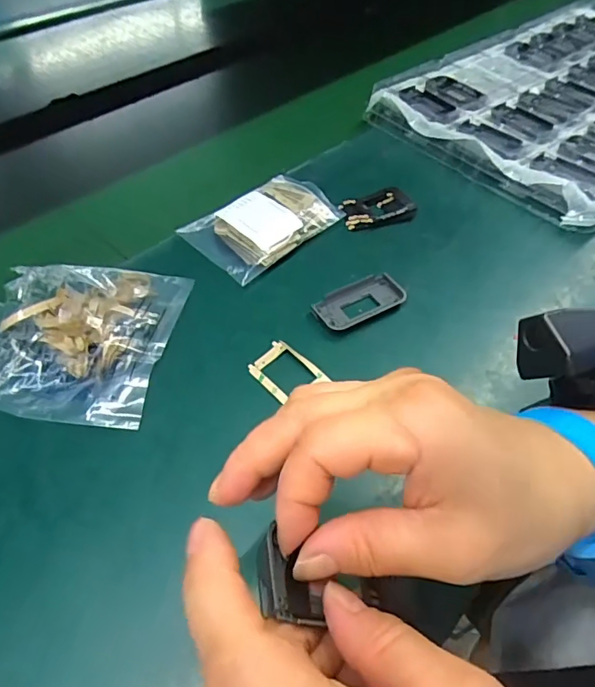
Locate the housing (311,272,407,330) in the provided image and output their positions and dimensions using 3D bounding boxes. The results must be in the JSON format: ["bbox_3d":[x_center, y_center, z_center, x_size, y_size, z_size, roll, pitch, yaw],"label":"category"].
[{"bbox_3d":[0.051,-0.035,0.398,0.076,0.007,0.040,-23,53,-19],"label":"housing"}]

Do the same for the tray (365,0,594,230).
[{"bbox_3d":[0.377,-0.329,0.635,0.534,0.046,0.311,-34,58,-26],"label":"tray"}]

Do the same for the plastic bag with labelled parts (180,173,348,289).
[{"bbox_3d":[-0.029,-0.112,0.449,0.085,0.018,0.128,37,58,27],"label":"plastic bag with labelled parts"}]

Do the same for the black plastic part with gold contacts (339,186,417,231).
[{"bbox_3d":[0.078,-0.133,0.482,0.073,0.009,0.048,-13,51,-11],"label":"black plastic part with gold contacts"}]

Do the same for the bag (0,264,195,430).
[{"bbox_3d":[-0.167,-0.013,0.357,0.141,0.030,0.146,4,50,3],"label":"bag"}]

